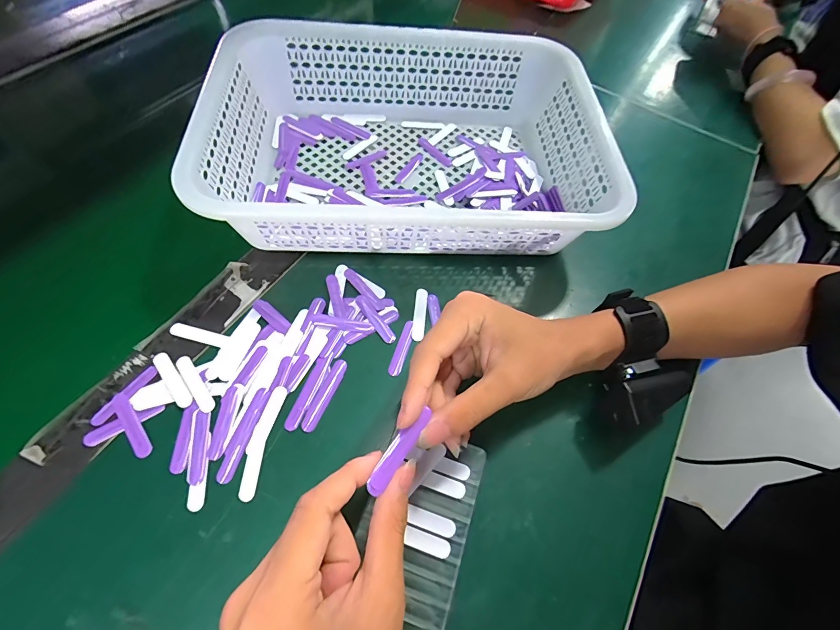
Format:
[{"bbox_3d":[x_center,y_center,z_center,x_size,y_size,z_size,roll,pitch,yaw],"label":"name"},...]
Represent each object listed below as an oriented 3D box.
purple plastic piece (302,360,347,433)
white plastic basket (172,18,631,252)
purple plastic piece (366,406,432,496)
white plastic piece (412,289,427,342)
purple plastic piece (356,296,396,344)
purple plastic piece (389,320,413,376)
[{"bbox_3d":[-0.072,0.060,0.290,0.011,0.004,0.058,21,62,8],"label":"purple plastic piece"},{"bbox_3d":[-0.009,-0.162,0.369,0.346,0.085,0.255,-1,61,-5],"label":"white plastic basket"},{"bbox_3d":[-0.011,0.073,0.208,0.010,0.004,0.052,33,59,14],"label":"purple plastic piece"},{"bbox_3d":[0.000,-0.001,0.331,0.010,0.004,0.050,6,61,-1],"label":"white plastic piece"},{"bbox_3d":[-0.039,0.002,0.325,0.011,0.004,0.051,-32,68,-19],"label":"purple plastic piece"},{"bbox_3d":[-0.014,0.026,0.315,0.011,0.004,0.050,16,61,5],"label":"purple plastic piece"}]

